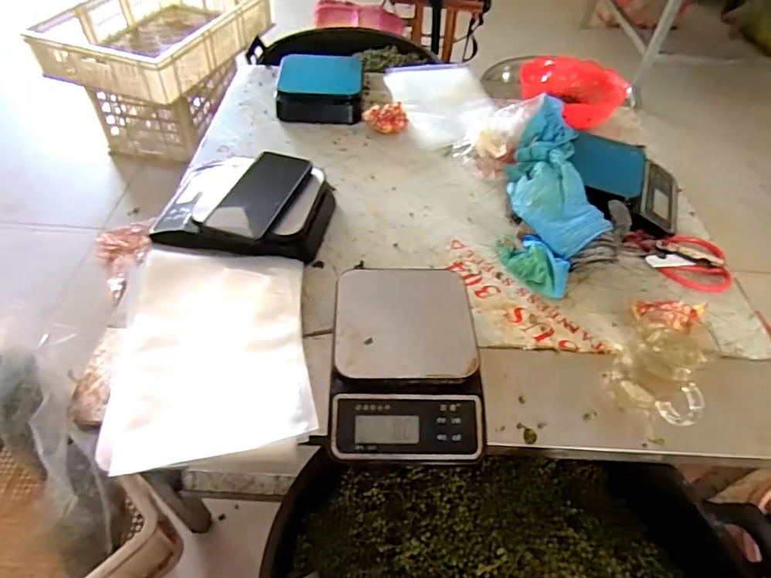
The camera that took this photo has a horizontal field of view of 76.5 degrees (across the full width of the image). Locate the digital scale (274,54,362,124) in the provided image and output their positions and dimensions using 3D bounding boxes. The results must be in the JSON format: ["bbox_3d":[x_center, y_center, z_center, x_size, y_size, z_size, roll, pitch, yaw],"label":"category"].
[{"bbox_3d":[-0.119,-0.367,0.890,0.151,0.056,0.147,1,49,-3],"label":"digital scale"}]

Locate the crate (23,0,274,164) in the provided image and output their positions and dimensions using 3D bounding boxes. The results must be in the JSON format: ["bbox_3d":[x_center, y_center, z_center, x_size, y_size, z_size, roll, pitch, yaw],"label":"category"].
[{"bbox_3d":[-0.649,-0.692,1.532,0.430,0.355,0.620,19,51,12],"label":"crate"}]

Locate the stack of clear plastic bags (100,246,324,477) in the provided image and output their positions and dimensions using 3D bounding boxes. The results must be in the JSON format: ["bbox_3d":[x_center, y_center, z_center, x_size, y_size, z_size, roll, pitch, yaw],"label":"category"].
[{"bbox_3d":[-0.183,0.055,0.522,0.189,0.021,0.257,-6,50,-9],"label":"stack of clear plastic bags"}]

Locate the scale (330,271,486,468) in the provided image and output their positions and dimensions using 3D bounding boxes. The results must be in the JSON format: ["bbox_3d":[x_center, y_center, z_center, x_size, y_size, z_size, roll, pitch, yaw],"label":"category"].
[{"bbox_3d":[0.021,0.071,0.513,0.147,0.046,0.205,1,49,-2],"label":"scale"}]

